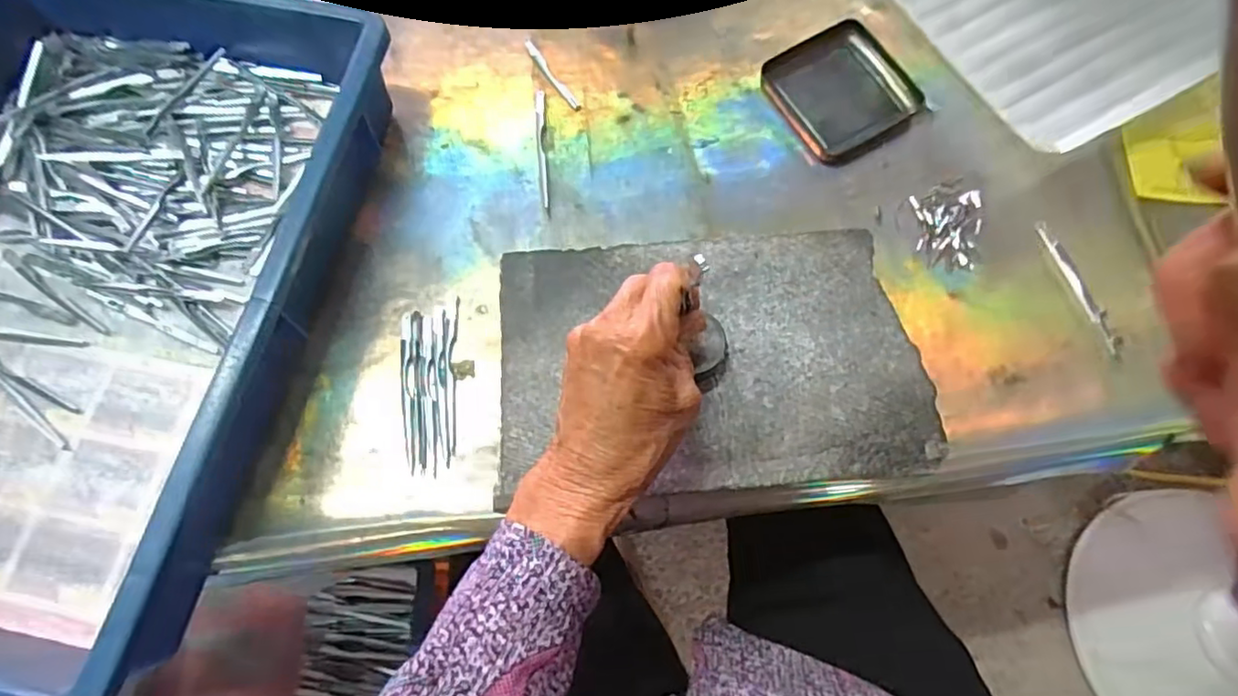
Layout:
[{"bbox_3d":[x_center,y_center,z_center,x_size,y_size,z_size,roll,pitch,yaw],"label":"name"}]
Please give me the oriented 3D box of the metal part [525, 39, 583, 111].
[{"bbox_3d":[-0.054,-0.217,0.490,0.010,0.004,0.083,-30,74,-9],"label":"metal part"}]

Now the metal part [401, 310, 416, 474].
[{"bbox_3d":[-0.136,0.027,0.405,0.009,0.004,0.106,-7,71,-4],"label":"metal part"}]

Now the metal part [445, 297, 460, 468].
[{"bbox_3d":[-0.110,0.020,0.411,0.007,0.004,0.113,-2,71,-2],"label":"metal part"}]

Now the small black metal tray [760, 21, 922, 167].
[{"bbox_3d":[0.175,-0.200,0.488,0.094,0.018,0.100,-30,74,-11],"label":"small black metal tray"}]

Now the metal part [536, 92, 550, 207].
[{"bbox_3d":[-0.058,-0.152,0.468,0.007,0.004,0.103,-4,71,-1],"label":"metal part"}]

